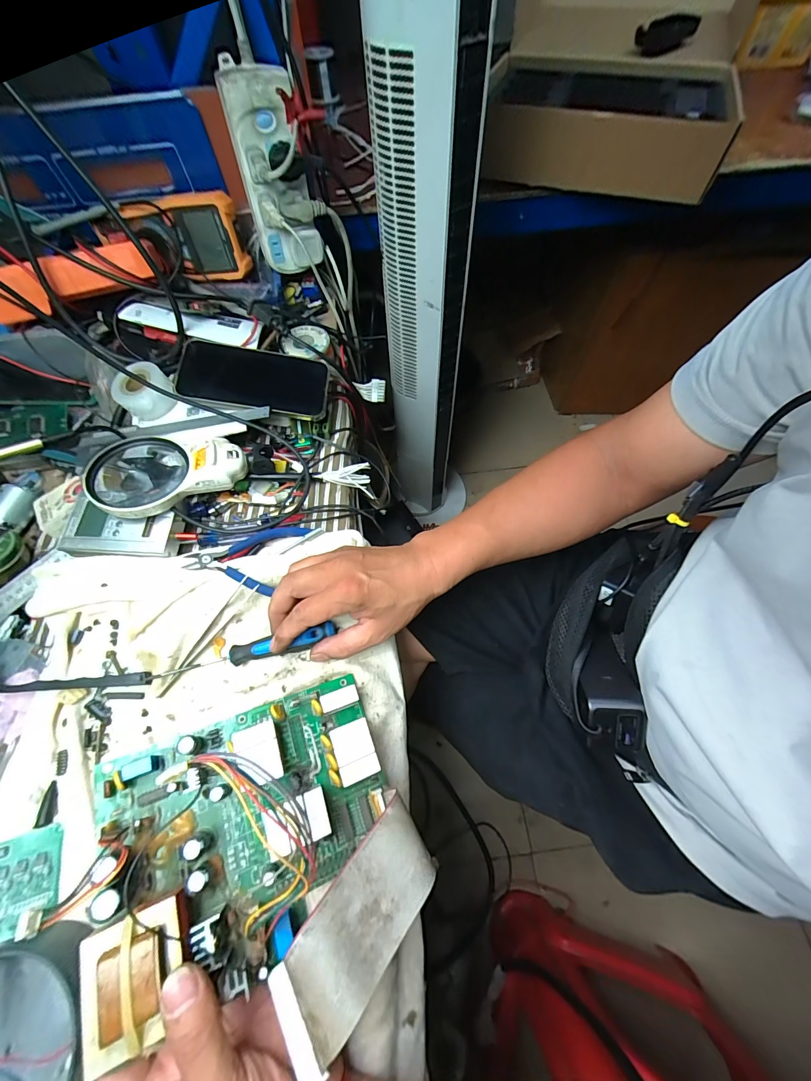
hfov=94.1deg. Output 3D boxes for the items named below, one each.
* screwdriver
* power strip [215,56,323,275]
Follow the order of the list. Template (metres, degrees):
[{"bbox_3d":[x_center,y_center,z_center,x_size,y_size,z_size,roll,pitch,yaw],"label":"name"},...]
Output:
[{"bbox_3d":[-0.142,0.100,0.336,0.162,0.017,0.018,-14,64,-2],"label":"screwdriver"},{"bbox_3d":[-0.152,-0.410,0.436,0.074,0.179,0.044,12,65,8],"label":"power strip"}]

